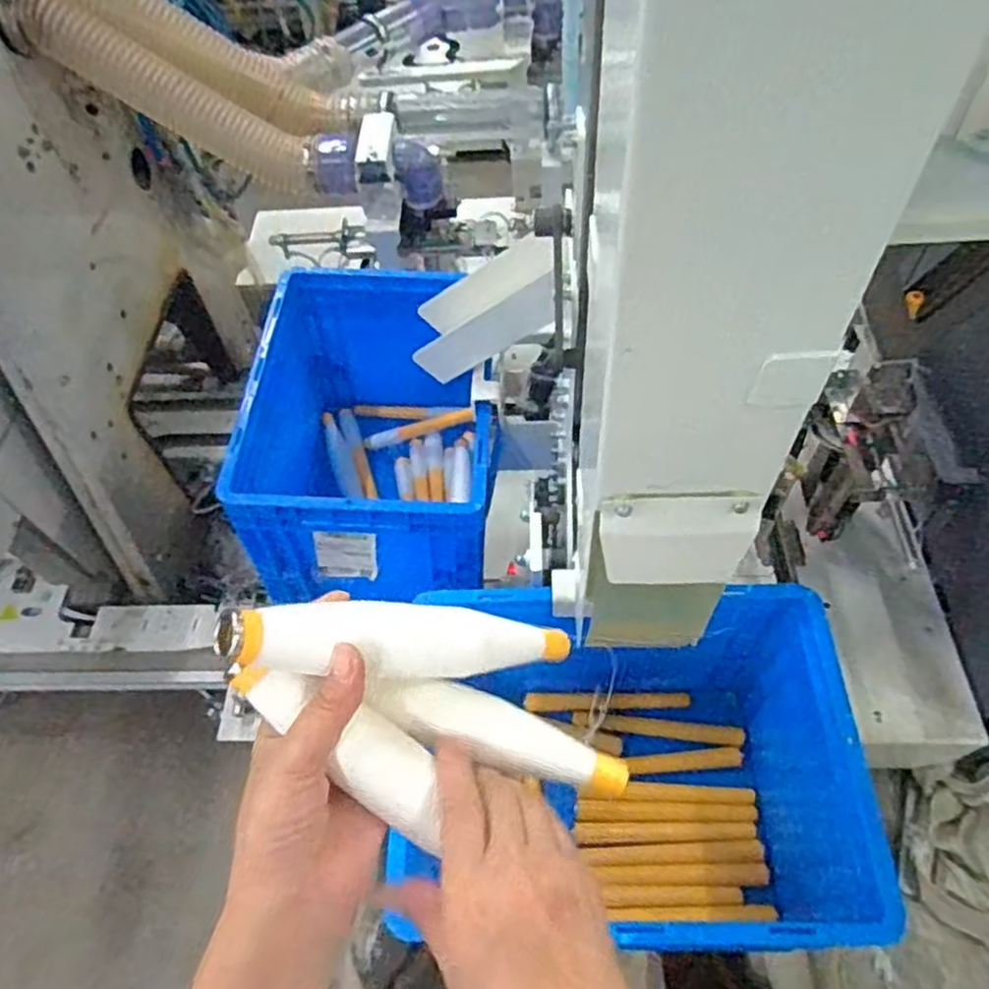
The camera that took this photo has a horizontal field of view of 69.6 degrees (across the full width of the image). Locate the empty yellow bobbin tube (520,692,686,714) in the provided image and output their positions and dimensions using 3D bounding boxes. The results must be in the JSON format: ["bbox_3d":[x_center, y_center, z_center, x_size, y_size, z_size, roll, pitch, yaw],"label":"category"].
[{"bbox_3d":[0.139,0.258,0.884,0.197,0.016,0.020,-1,56,4],"label":"empty yellow bobbin tube"}]

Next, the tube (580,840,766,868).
[{"bbox_3d":[0.201,0.405,0.804,0.191,0.028,0.023,-2,56,3],"label":"tube"}]

